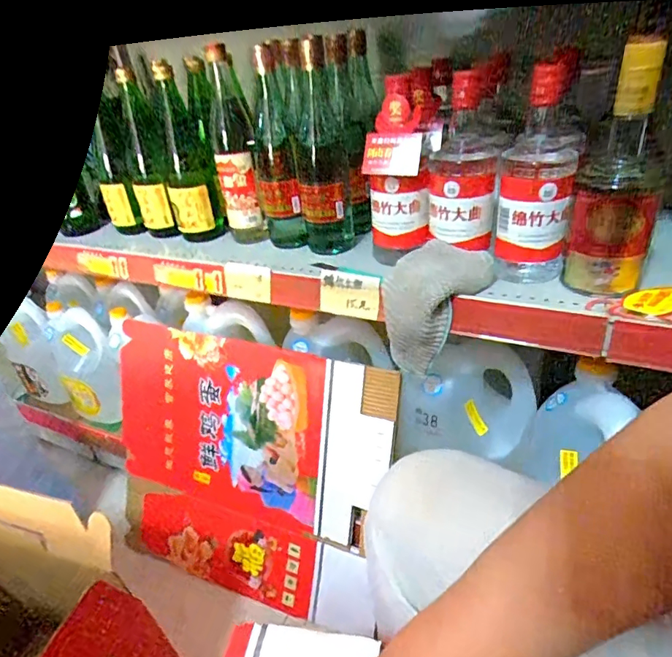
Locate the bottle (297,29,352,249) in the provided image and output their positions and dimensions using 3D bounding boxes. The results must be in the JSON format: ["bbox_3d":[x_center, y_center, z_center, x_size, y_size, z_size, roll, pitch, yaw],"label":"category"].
[{"bbox_3d":[-0.018,-0.222,0.631,0.070,0.251,0.057,-2,33,8],"label":"bottle"}]

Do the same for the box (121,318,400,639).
[{"bbox_3d":[-0.156,0.223,0.767,0.477,0.412,0.021,8,10,21],"label":"box"}]

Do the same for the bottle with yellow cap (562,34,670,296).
[{"bbox_3d":[0.288,-0.152,0.485,0.075,0.232,0.087,11,37,25],"label":"bottle with yellow cap"}]

